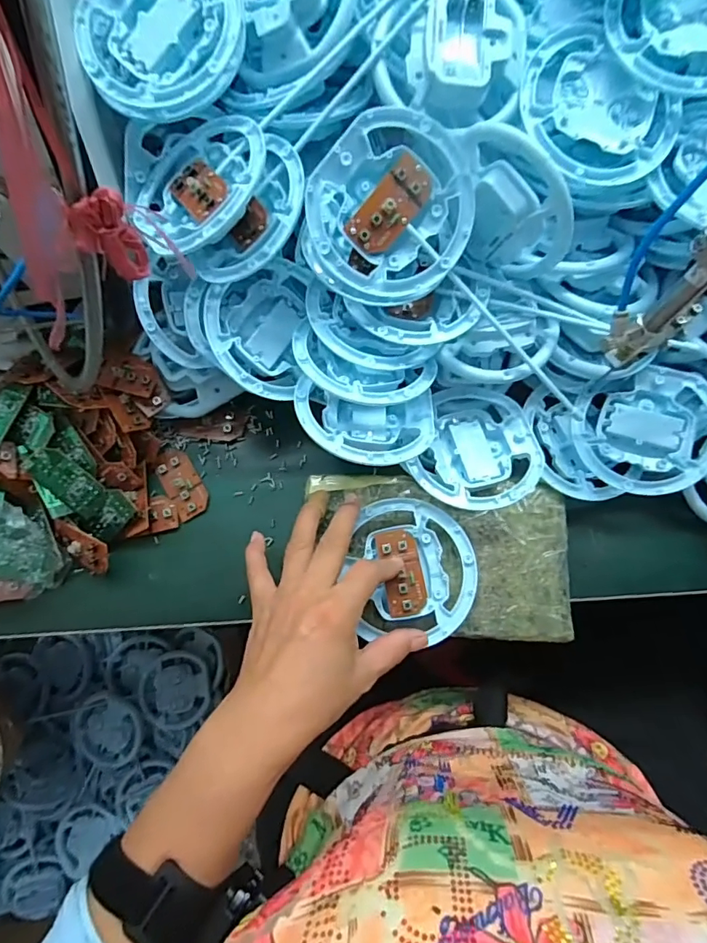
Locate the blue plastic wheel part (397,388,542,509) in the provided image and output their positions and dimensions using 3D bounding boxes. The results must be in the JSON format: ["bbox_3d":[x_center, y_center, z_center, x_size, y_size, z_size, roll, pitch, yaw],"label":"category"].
[{"bbox_3d":[0.098,-0.017,0.381,0.092,0.027,0.105,24,77,6],"label":"blue plastic wheel part"}]

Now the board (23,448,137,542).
[{"bbox_3d":[-0.213,0.016,0.381,0.082,0.006,0.040,43,96,-17],"label":"board"}]

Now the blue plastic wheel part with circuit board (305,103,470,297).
[{"bbox_3d":[0.024,-0.167,0.317,0.099,0.013,0.104,-1,105,-5],"label":"blue plastic wheel part with circuit board"}]

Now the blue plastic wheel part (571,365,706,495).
[{"bbox_3d":[0.233,-0.030,0.391,0.103,0.022,0.103,-2,79,11],"label":"blue plastic wheel part"}]

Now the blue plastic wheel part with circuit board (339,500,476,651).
[{"bbox_3d":[0.042,0.075,0.364,0.093,0.020,0.100,0,76,0],"label":"blue plastic wheel part with circuit board"}]

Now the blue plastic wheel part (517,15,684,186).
[{"bbox_3d":[0.157,-0.235,0.318,0.104,0.026,0.084,42,80,10],"label":"blue plastic wheel part"}]

